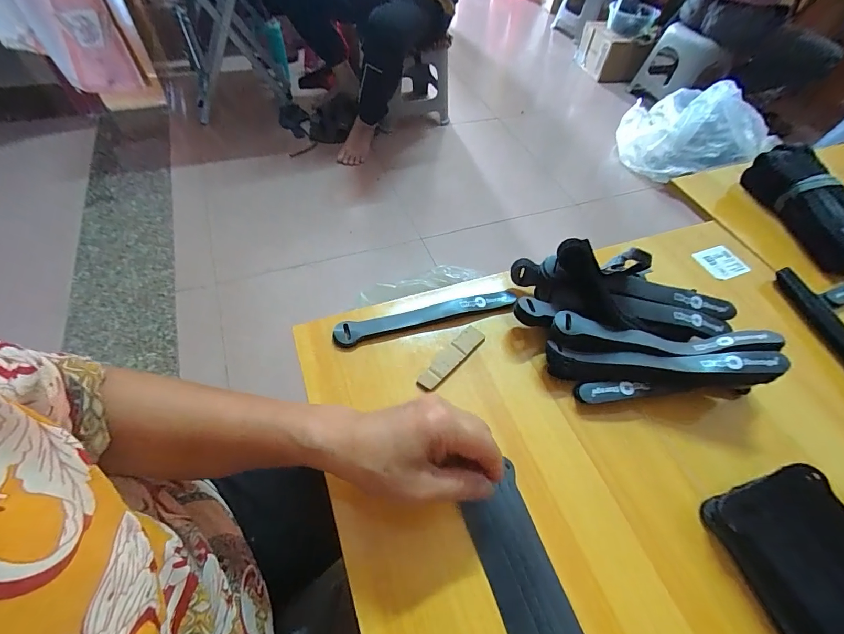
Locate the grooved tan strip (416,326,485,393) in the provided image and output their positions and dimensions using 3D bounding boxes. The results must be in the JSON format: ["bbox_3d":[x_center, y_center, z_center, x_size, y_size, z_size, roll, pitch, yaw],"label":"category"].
[{"bbox_3d":[0.029,0.041,0.380,0.022,0.004,0.089,38,60,21],"label":"grooved tan strip"}]

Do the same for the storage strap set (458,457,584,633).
[{"bbox_3d":[0.079,0.203,0.265,0.052,0.011,0.175,-12,58,-13],"label":"storage strap set"}]

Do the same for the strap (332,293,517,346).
[{"bbox_3d":[0.007,-0.002,0.401,0.195,0.008,0.022,-12,56,-13],"label":"strap"}]

